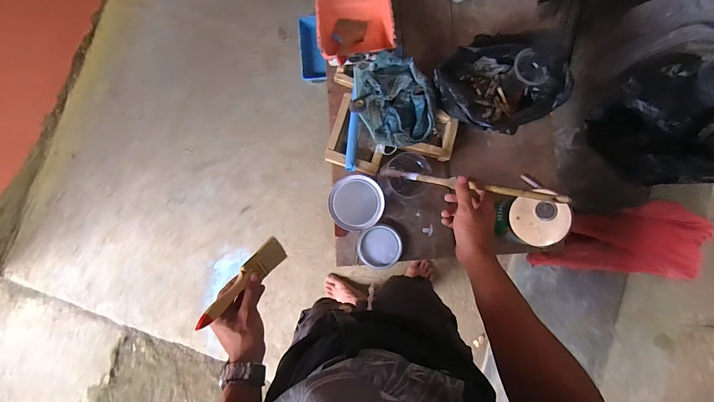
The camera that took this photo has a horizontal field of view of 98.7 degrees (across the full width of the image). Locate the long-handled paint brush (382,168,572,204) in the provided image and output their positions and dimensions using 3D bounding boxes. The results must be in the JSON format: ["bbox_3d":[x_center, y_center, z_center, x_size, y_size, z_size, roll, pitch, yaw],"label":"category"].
[{"bbox_3d":[0.172,-0.030,0.525,0.326,0.014,0.015,15,88,47],"label":"long-handled paint brush"}]

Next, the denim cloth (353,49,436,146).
[{"bbox_3d":[0.080,-0.215,0.648,0.165,0.073,0.194,-17,83,4],"label":"denim cloth"}]

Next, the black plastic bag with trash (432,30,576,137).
[{"bbox_3d":[0.285,-0.235,0.623,0.207,0.134,0.192,-26,83,3],"label":"black plastic bag with trash"}]

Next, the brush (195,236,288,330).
[{"bbox_3d":[-0.178,0.123,0.482,0.009,0.171,0.044,-9,116,42],"label":"brush"}]

